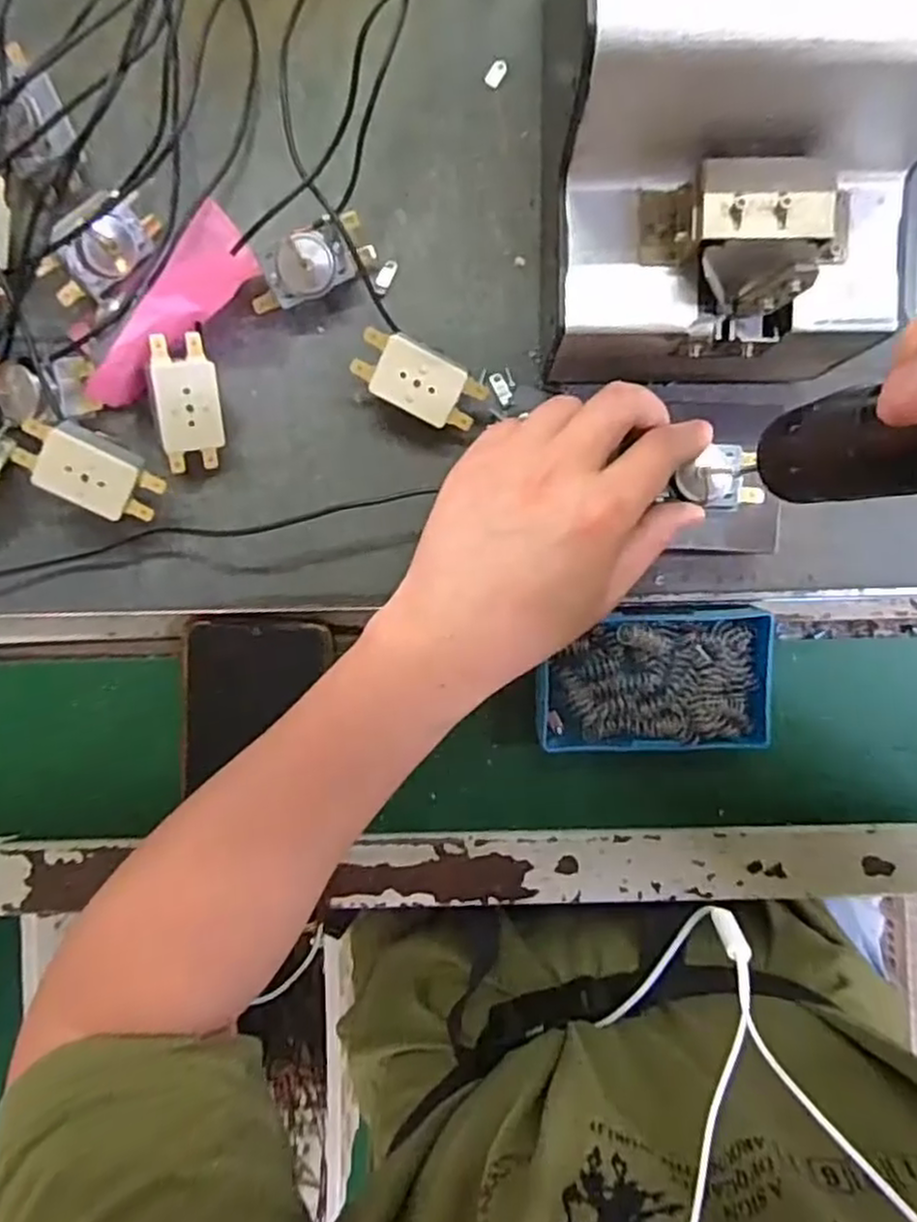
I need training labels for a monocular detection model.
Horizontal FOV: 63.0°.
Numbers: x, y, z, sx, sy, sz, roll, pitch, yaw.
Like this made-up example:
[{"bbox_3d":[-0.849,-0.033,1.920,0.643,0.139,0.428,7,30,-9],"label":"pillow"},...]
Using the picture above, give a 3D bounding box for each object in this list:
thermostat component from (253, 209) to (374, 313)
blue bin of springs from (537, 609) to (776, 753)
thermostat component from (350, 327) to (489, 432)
[{"bbox_3d":[-0.068,-0.156,0.341,0.059,0.028,0.026,-28,94,3],"label":"thermostat component"},{"bbox_3d":[0.098,0.035,0.385,0.114,0.026,0.068,-2,95,1],"label":"blue bin of springs"},{"bbox_3d":[-0.018,-0.104,0.345,0.058,0.030,0.029,25,94,-2],"label":"thermostat component"}]

